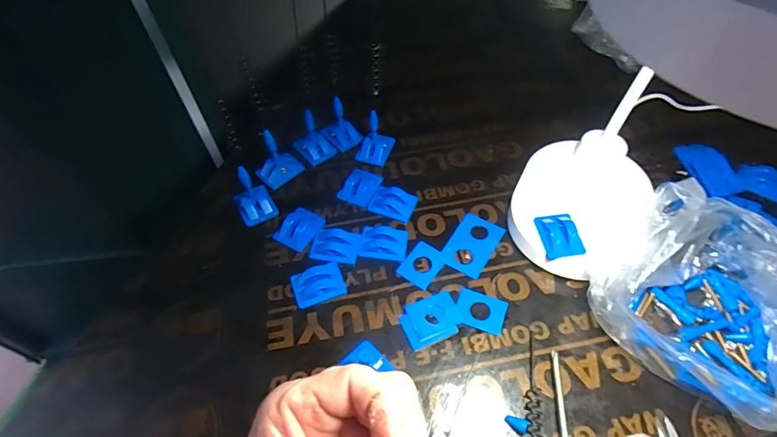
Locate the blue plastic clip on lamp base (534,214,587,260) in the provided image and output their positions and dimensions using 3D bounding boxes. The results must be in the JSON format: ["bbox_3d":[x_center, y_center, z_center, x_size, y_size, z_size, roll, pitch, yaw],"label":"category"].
[{"bbox_3d":[0.148,0.015,0.372,0.032,0.009,0.039,-7,52,-2],"label":"blue plastic clip on lamp base"}]

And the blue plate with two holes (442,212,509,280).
[{"bbox_3d":[0.079,0.023,0.403,0.041,0.004,0.064,26,58,22],"label":"blue plate with two holes"}]

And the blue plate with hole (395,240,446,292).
[{"bbox_3d":[0.031,0.042,0.395,0.033,0.004,0.044,28,59,23],"label":"blue plate with hole"}]

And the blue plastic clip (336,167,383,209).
[{"bbox_3d":[-0.028,-0.034,0.447,0.035,0.012,0.043,21,56,19],"label":"blue plastic clip"}]

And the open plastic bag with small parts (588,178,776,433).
[{"bbox_3d":[0.260,0.056,0.319,0.183,0.084,0.167,23,57,20],"label":"open plastic bag with small parts"}]

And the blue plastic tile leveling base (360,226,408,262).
[{"bbox_3d":[-0.004,0.022,0.404,0.041,0.007,0.035,4,53,7],"label":"blue plastic tile leveling base"}]

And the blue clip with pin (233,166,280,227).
[{"bbox_3d":[-0.134,-0.024,0.416,0.035,0.055,0.033,-28,56,-17],"label":"blue clip with pin"}]

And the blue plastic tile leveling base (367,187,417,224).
[{"bbox_3d":[0.005,-0.017,0.434,0.043,0.008,0.034,19,56,17],"label":"blue plastic tile leveling base"}]

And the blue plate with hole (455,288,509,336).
[{"bbox_3d":[0.079,0.079,0.365,0.041,0.004,0.033,17,55,16],"label":"blue plate with hole"}]

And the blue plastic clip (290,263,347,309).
[{"bbox_3d":[-0.063,0.059,0.383,0.043,0.009,0.033,-20,54,-12],"label":"blue plastic clip"}]

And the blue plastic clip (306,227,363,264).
[{"bbox_3d":[-0.050,0.024,0.404,0.046,0.009,0.037,7,53,9],"label":"blue plastic clip"}]

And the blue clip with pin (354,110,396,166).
[{"bbox_3d":[-0.016,-0.089,0.460,0.032,0.051,0.037,16,55,15],"label":"blue clip with pin"}]

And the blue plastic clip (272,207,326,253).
[{"bbox_3d":[-0.086,0.008,0.414,0.034,0.012,0.043,26,58,21],"label":"blue plastic clip"}]

